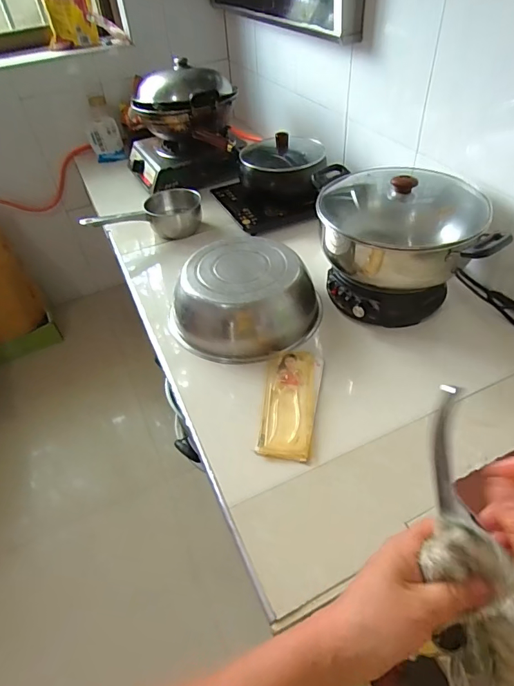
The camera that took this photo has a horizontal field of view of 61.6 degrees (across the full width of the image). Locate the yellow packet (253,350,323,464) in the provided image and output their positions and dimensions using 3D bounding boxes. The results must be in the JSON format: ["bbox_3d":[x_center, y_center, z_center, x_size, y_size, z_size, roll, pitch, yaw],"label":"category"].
[{"bbox_3d":[0.062,0.101,0.810,0.104,0.027,0.247,7,46,11],"label":"yellow packet"}]

